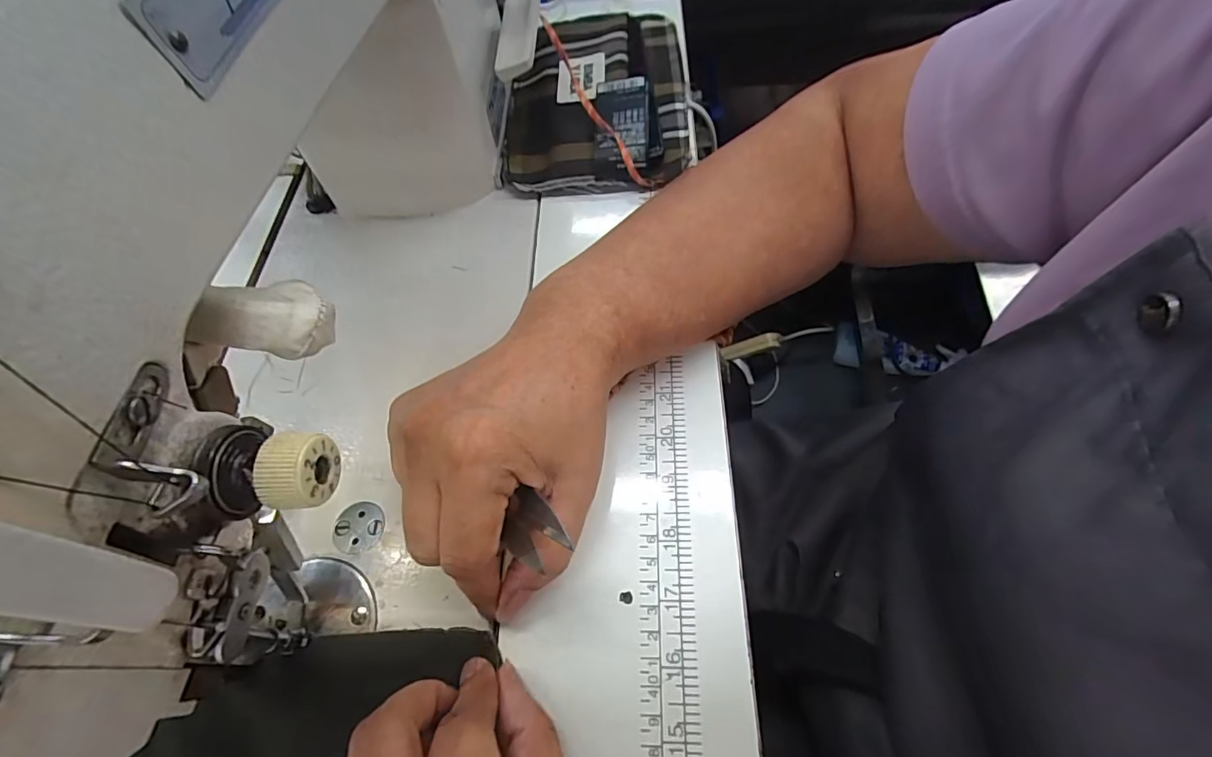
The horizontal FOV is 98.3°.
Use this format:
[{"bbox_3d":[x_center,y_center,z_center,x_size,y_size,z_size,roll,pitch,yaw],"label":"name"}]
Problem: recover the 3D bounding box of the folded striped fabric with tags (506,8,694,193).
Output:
[{"bbox_3d":[-0.005,-0.214,0.389,0.130,0.031,0.200,1,61,6],"label":"folded striped fabric with tags"}]

